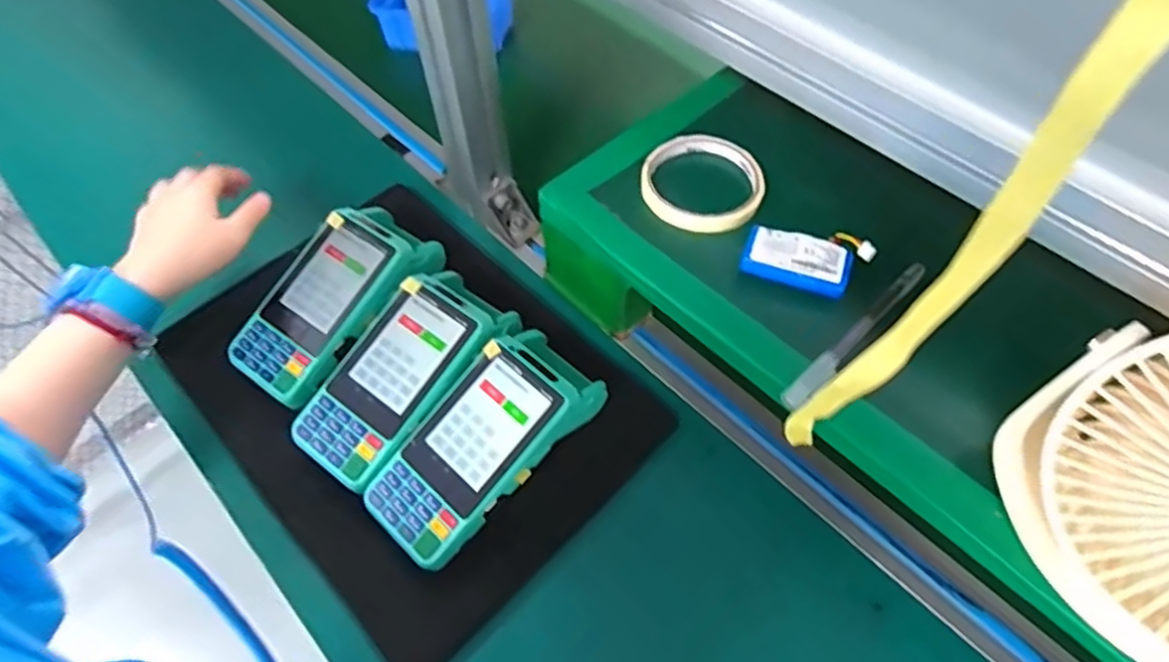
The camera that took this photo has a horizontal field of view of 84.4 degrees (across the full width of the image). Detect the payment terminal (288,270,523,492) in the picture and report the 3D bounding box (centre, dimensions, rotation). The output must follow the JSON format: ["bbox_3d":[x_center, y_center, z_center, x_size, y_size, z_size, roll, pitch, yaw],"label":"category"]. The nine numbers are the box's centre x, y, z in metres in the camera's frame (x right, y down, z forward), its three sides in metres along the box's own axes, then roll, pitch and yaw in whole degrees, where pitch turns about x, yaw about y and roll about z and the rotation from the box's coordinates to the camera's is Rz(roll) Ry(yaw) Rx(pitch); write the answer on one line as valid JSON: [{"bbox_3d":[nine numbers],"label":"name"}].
[{"bbox_3d":[-0.130,0.029,0.468,0.083,0.050,0.166,35,64,19],"label":"payment terminal"}]

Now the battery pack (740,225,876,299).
[{"bbox_3d":[0.147,-0.049,0.427,0.077,0.015,0.042,17,60,10],"label":"battery pack"}]

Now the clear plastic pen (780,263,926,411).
[{"bbox_3d":[0.172,0.001,0.404,0.144,0.009,0.014,-38,66,-21],"label":"clear plastic pen"}]

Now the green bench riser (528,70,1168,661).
[{"bbox_3d":[0.232,0.052,0.434,0.191,0.119,0.596,-38,66,-21],"label":"green bench riser"}]

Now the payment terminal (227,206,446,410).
[{"bbox_3d":[-0.194,-0.030,0.500,0.088,0.041,0.166,32,63,18],"label":"payment terminal"}]

